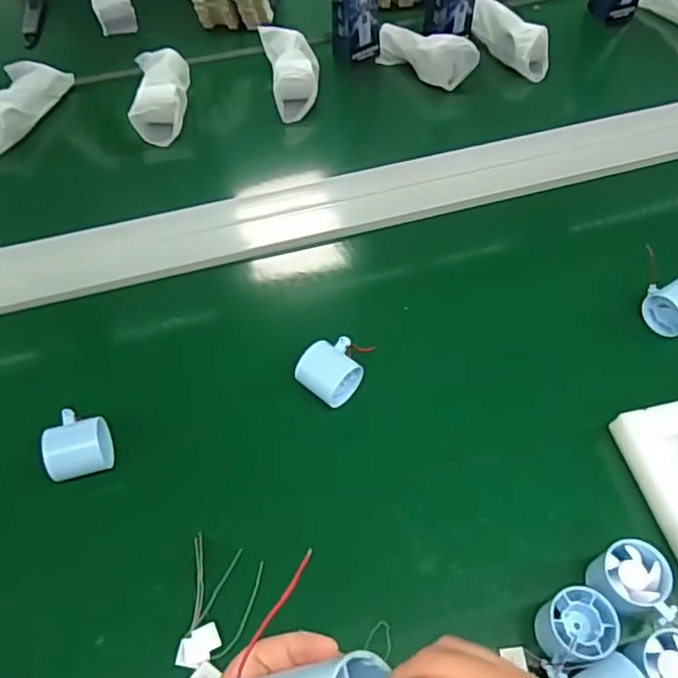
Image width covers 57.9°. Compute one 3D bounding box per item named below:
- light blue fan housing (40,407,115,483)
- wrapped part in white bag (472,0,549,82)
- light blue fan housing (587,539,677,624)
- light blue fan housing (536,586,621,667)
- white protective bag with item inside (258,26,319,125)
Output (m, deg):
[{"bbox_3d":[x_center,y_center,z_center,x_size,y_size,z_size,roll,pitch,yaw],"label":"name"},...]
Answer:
[{"bbox_3d":[-0.259,0.103,0.614,0.054,0.042,0.070,-10,56,-5],"label":"light blue fan housing"},{"bbox_3d":[0.289,-0.506,1.028,0.057,0.061,0.164,-25,59,-15],"label":"wrapped part in white bag"},{"bbox_3d":[0.251,0.214,0.533,0.059,0.046,0.064,-2,56,0],"label":"light blue fan housing"},{"bbox_3d":[0.198,0.241,0.514,0.053,0.048,0.053,-1,56,1],"label":"light blue fan housing"},{"bbox_3d":[-0.076,-0.445,0.996,0.078,0.065,0.184,-11,56,-6],"label":"white protective bag with item inside"}]

